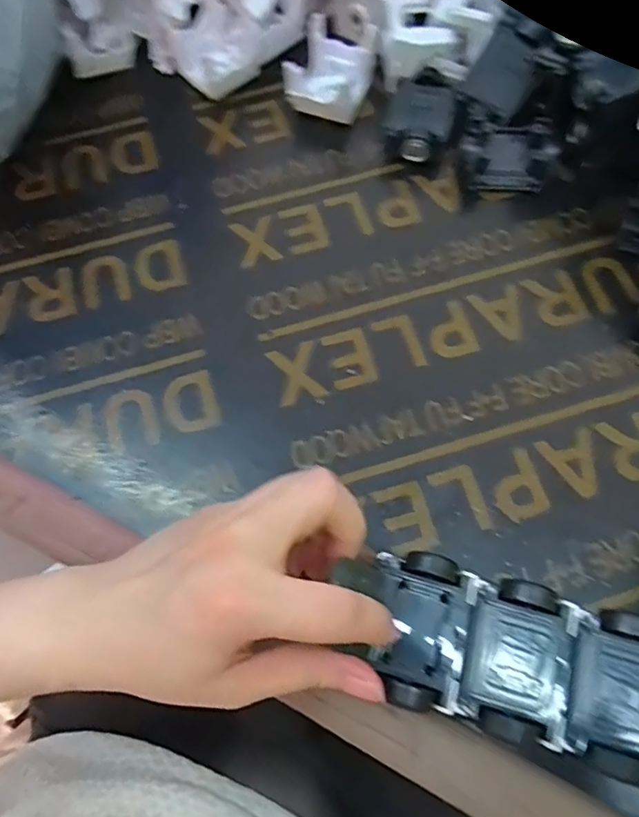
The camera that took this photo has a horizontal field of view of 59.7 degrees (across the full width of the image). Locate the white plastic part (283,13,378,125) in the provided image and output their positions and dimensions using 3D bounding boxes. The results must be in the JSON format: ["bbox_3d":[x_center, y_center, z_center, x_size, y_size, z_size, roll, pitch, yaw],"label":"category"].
[{"bbox_3d":[0.009,-0.233,0.390,0.047,0.038,0.061,20,71,9],"label":"white plastic part"}]

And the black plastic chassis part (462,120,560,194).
[{"bbox_3d":[0.123,-0.167,0.368,0.056,0.028,0.039,11,70,6],"label":"black plastic chassis part"}]

